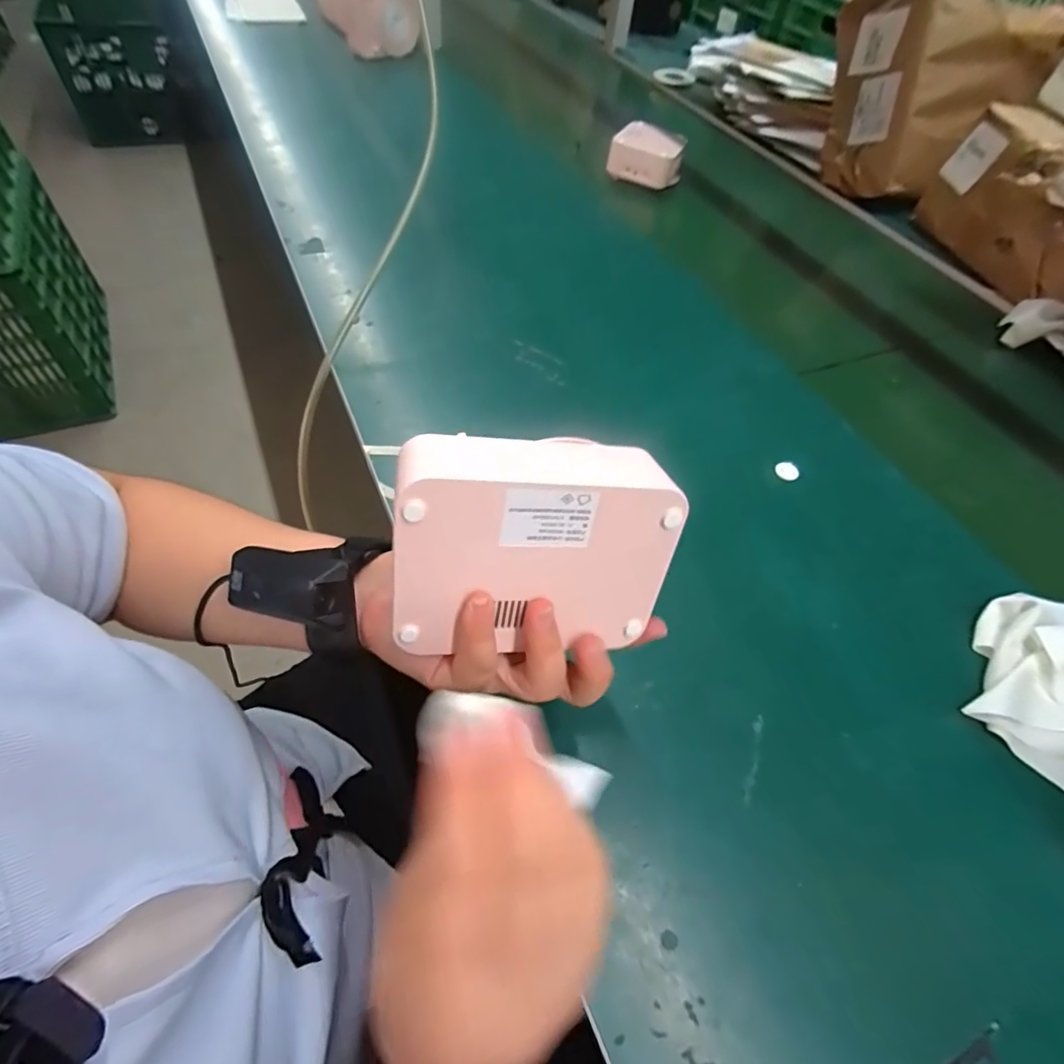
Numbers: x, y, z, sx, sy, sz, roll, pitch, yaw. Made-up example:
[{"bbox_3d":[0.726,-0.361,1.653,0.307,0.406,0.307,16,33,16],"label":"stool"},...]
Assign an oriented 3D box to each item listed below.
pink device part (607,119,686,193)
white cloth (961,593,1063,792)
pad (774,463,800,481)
[{"bbox_3d":[0.181,-0.587,0.845,0.104,0.057,0.090,23,56,11],"label":"pink device part"},{"bbox_3d":[0.366,0.115,0.361,0.126,0.031,0.114,37,60,19],"label":"white cloth"},{"bbox_3d":[0.233,-0.056,0.489,0.020,0.004,0.021,2,55,-3],"label":"pad"}]

